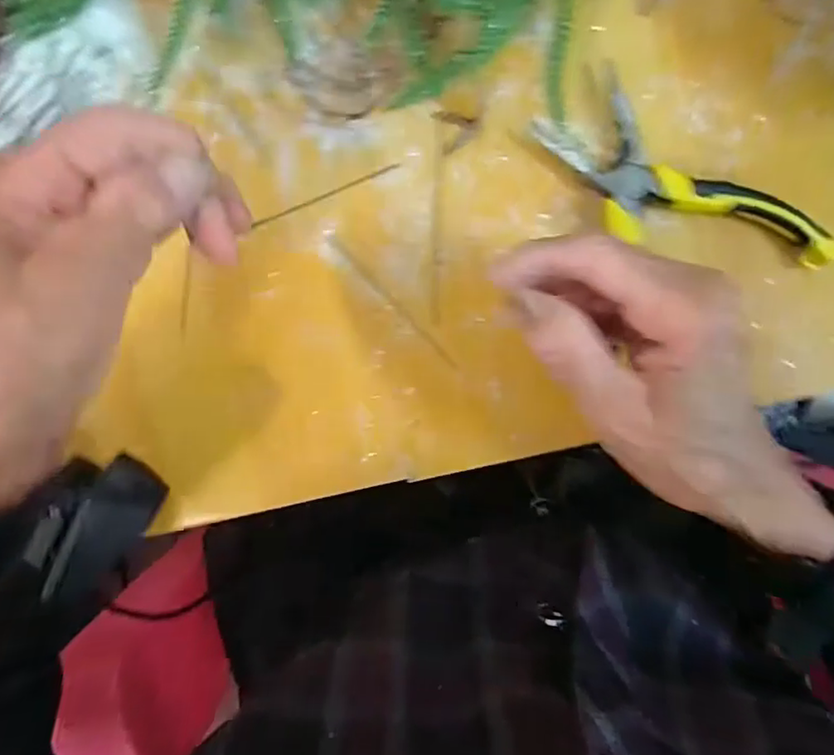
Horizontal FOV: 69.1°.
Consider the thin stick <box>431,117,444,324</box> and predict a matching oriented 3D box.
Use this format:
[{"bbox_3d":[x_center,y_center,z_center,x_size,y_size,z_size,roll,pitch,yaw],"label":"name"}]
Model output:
[{"bbox_3d":[0.010,-0.077,0.301,0.004,0.004,0.098,1,97,3],"label":"thin stick"}]

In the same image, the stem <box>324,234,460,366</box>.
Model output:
[{"bbox_3d":[-0.012,-0.038,0.305,0.004,0.004,0.092,-44,94,8],"label":"stem"}]

